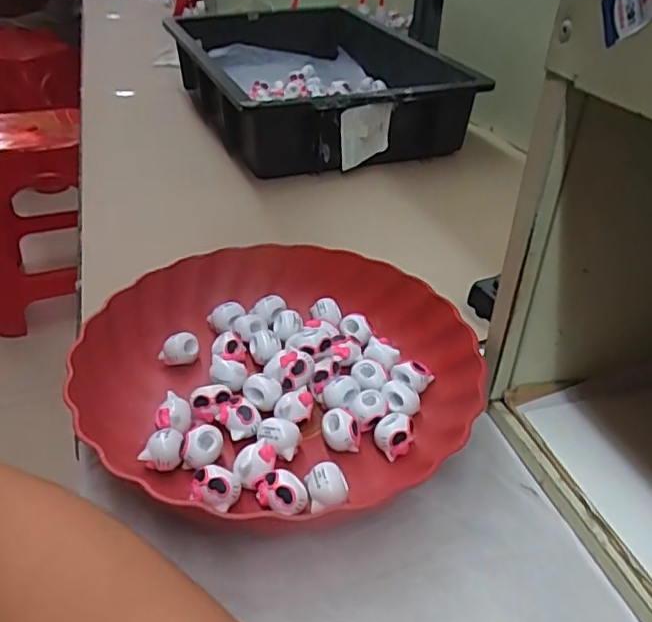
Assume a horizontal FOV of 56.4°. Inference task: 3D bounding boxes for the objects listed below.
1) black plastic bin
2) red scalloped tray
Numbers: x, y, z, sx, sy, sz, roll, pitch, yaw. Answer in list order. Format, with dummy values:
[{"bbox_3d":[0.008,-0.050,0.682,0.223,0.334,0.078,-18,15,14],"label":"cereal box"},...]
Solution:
[{"bbox_3d":[-0.016,-0.308,0.825,0.295,0.128,0.424,-10,36,-22],"label":"black plastic bin"},{"bbox_3d":[-0.030,0.039,0.390,0.236,0.057,0.229,-20,41,-34],"label":"red scalloped tray"}]

